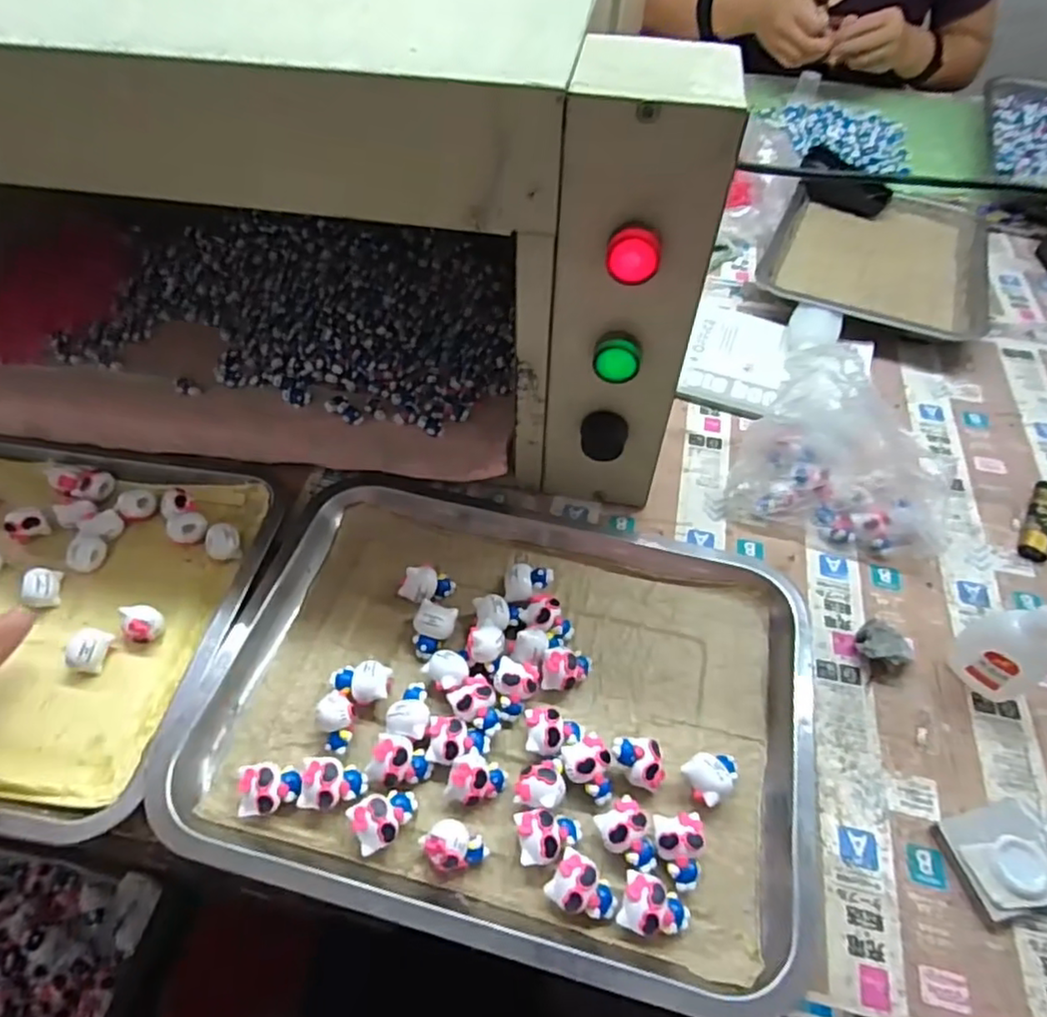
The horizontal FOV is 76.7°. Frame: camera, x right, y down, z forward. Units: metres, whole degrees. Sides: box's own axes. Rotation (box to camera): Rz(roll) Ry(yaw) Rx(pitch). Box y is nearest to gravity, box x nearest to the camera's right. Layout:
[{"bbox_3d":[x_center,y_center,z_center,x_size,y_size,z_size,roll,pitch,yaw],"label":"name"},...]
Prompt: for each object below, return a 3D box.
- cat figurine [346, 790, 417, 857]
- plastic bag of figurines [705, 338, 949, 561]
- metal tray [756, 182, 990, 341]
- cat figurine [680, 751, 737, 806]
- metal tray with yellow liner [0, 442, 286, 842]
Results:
[{"bbox_3d":[-0.073,0.164,0.351,0.033,0.017,0.025,-22,58,-16],"label":"cat figurine"},{"bbox_3d":[0.247,-0.053,0.500,0.156,0.094,0.136,17,56,11],"label":"plastic bag of figurines"},{"bbox_3d":[0.382,-0.283,0.712,0.211,0.029,0.288,21,55,15],"label":"metal tray"},{"bbox_3d":[0.107,0.152,0.377,0.033,0.022,0.025,-32,61,-21],"label":"cat figurine"},{"bbox_3d":[-0.345,0.063,0.439,0.324,0.032,0.253,7,55,4],"label":"metal tray with yellow liner"}]

